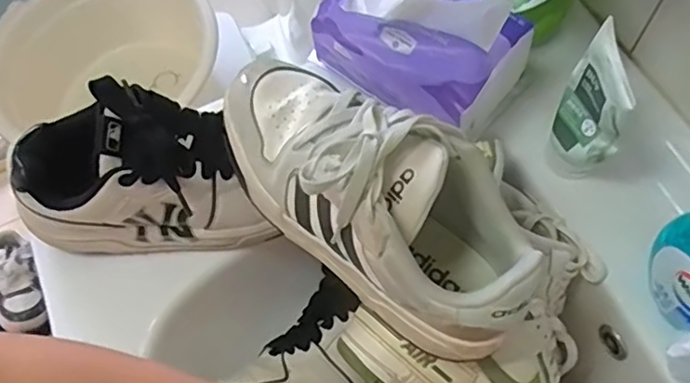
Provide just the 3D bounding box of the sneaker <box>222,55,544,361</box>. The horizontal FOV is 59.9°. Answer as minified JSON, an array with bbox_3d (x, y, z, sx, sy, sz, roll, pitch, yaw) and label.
[{"bbox_3d":[0.013,-0.004,0.370,0.224,0.094,0.092,36,72,18],"label":"sneaker"}]

